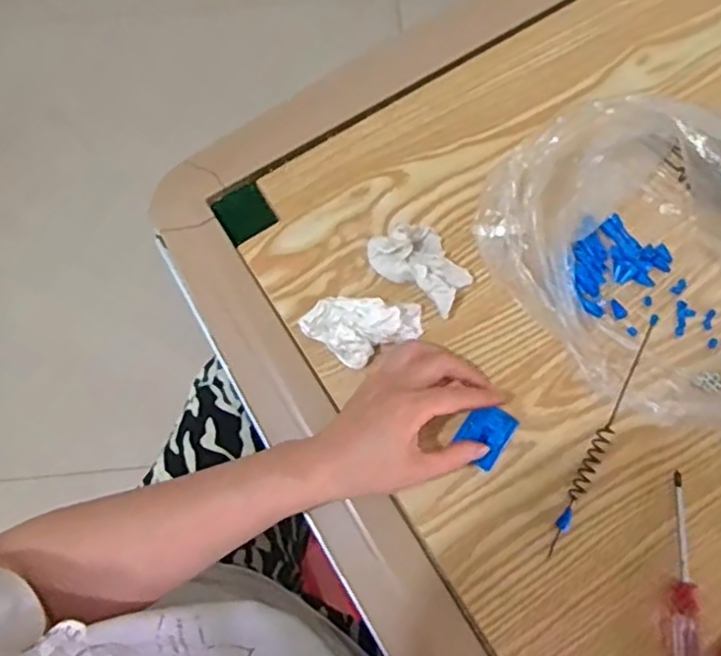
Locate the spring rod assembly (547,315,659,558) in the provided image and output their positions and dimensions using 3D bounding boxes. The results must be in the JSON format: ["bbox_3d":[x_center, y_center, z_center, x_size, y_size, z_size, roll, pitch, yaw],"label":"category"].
[{"bbox_3d":[0.177,0.075,0.496,0.013,0.012,0.188,29,77,8],"label":"spring rod assembly"}]

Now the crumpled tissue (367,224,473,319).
[{"bbox_3d":[0.048,-0.054,0.517,0.078,0.040,0.052,37,78,10],"label":"crumpled tissue"}]

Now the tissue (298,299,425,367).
[{"bbox_3d":[0.000,0.002,0.506,0.087,0.027,0.047,5,75,2],"label":"tissue"}]

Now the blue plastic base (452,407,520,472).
[{"bbox_3d":[0.092,0.077,0.501,0.035,0.013,0.043,37,78,10],"label":"blue plastic base"}]

